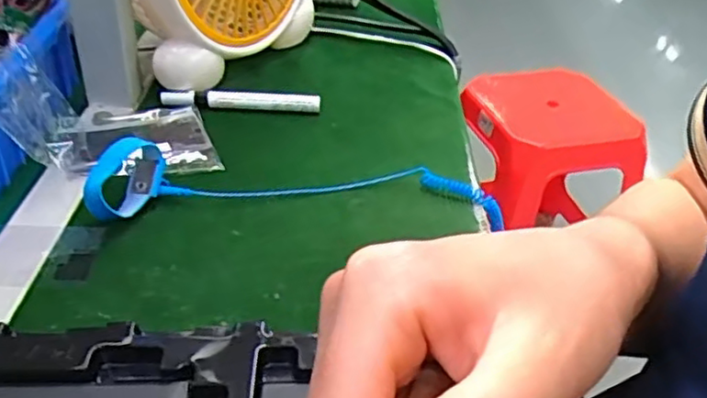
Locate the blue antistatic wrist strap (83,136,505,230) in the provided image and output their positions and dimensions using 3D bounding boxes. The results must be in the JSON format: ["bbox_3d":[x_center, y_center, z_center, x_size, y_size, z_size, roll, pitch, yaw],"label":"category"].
[{"bbox_3d":[-0.035,-0.016,0.488,0.299,0.046,0.056,-1,37,-9],"label":"blue antistatic wrist strap"}]

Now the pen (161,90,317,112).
[{"bbox_3d":[-0.102,-0.089,0.600,0.140,0.020,0.012,2,37,-5],"label":"pen"}]

